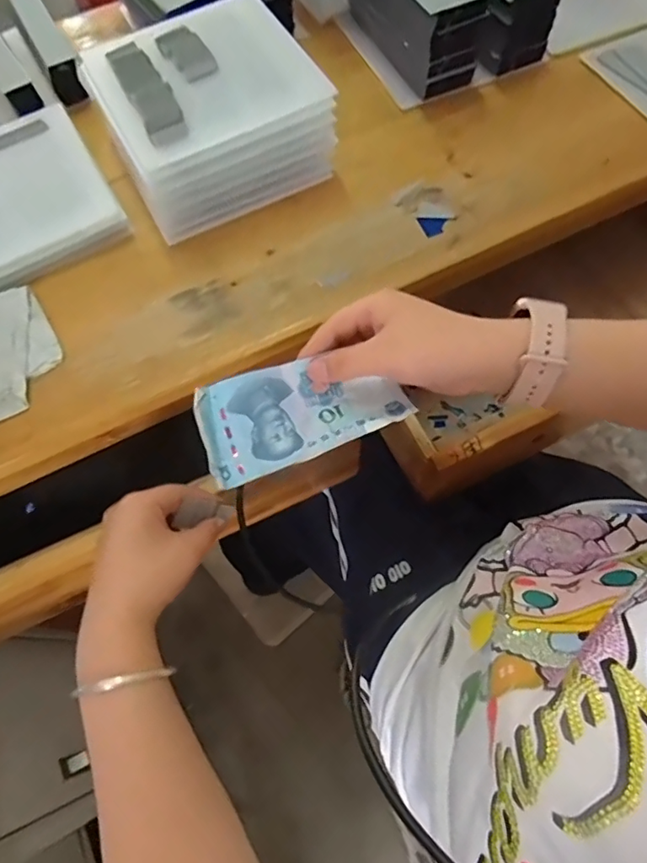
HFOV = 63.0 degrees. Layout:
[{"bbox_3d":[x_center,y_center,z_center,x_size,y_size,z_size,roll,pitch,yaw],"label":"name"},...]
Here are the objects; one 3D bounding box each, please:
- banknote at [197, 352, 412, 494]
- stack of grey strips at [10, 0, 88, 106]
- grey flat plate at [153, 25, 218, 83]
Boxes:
[{"bbox_3d":[-0.014,-0.015,0.341,0.129,0.021,0.066,-22,67,-7],"label":"banknote"},{"bbox_3d":[-0.272,-0.385,0.520,0.030,0.033,0.170,-27,68,-9],"label":"stack of grey strips"},{"bbox_3d":[-0.110,-0.304,0.424,0.031,0.006,0.061,-32,69,-11],"label":"grey flat plate"}]

